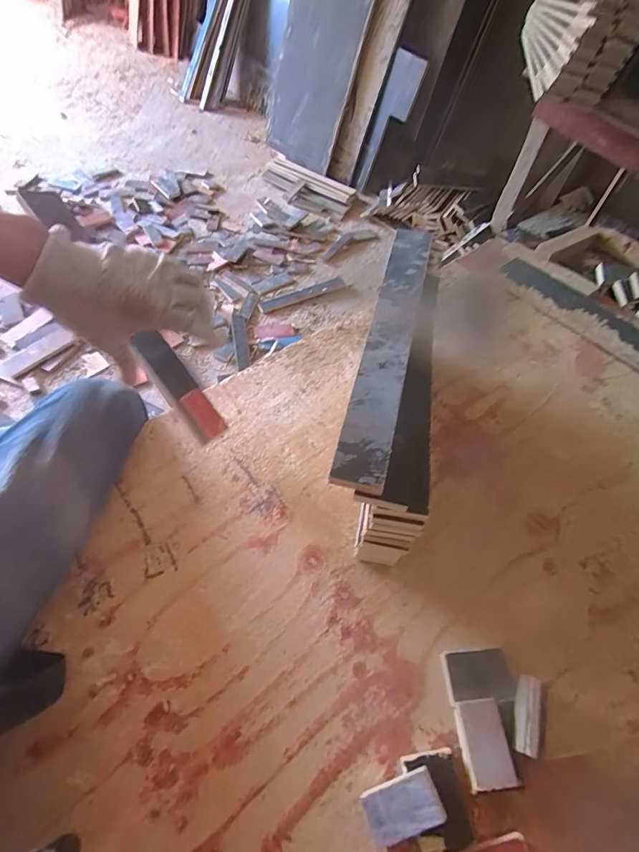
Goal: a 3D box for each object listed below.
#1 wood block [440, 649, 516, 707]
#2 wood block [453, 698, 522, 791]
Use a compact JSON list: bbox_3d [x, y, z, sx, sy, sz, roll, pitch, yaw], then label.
[{"bbox_3d":[0.160,0.252,0.410,0.066,0.010,0.045,-2,56,-2],"label":"wood block"},{"bbox_3d":[0.154,0.298,0.381,0.041,0.013,0.065,-5,56,-4],"label":"wood block"}]

